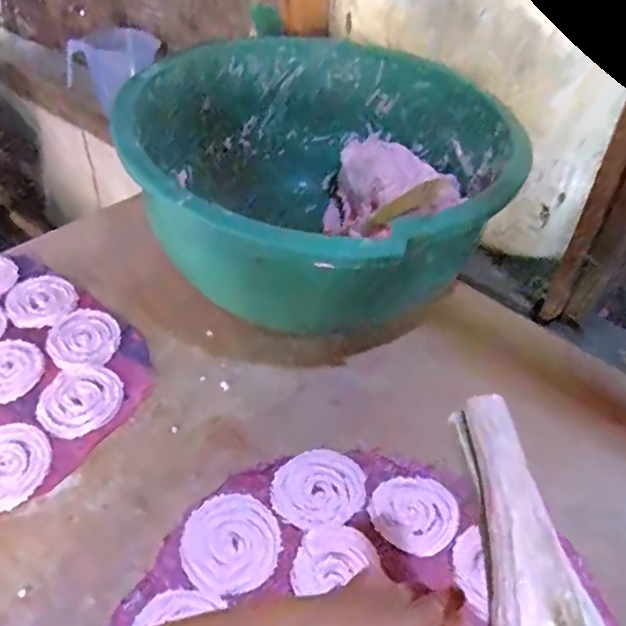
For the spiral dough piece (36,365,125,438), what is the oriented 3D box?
[{"bbox_3d":[-0.224,0.083,0.586,0.073,0.006,0.081,21,46,15],"label":"spiral dough piece"}]

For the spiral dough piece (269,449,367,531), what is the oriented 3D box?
[{"bbox_3d":[0.005,0.153,0.536,0.082,0.004,0.070,-7,46,-14],"label":"spiral dough piece"}]

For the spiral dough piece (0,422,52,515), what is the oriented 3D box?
[{"bbox_3d":[-0.268,0.134,0.531,0.069,0.007,0.084,10,44,4],"label":"spiral dough piece"}]

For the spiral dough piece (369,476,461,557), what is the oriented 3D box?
[{"bbox_3d":[0.089,0.171,0.526,0.071,0.004,0.075,33,50,25],"label":"spiral dough piece"}]

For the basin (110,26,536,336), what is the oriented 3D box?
[{"bbox_3d":[0.024,-0.151,0.723,0.406,0.194,0.418,2,41,-2],"label":"basin"}]

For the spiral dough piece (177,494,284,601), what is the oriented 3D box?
[{"bbox_3d":[-0.067,0.186,0.495,0.077,0.004,0.082,3,44,-3],"label":"spiral dough piece"}]

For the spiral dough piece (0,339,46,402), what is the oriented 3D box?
[{"bbox_3d":[-0.306,0.056,0.604,0.070,0.010,0.069,35,51,27],"label":"spiral dough piece"}]

